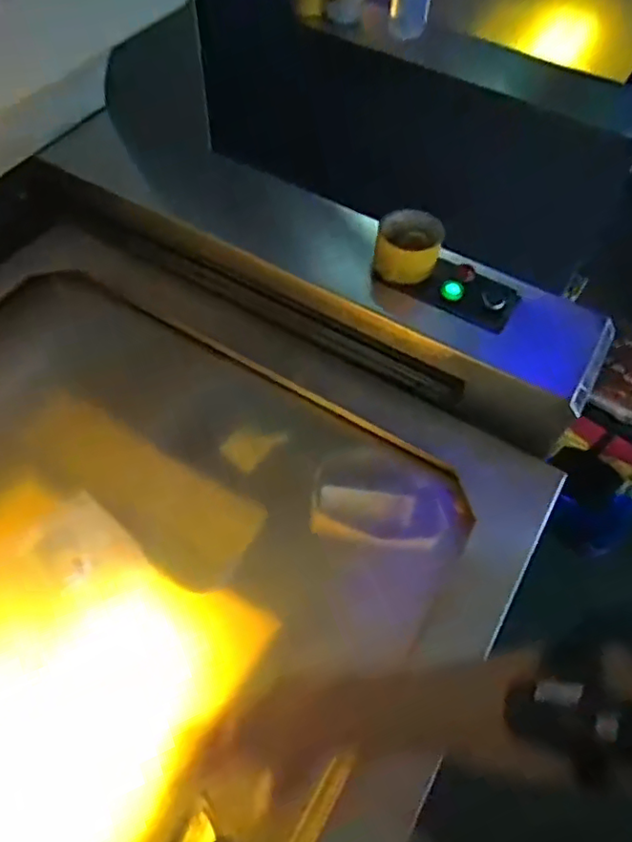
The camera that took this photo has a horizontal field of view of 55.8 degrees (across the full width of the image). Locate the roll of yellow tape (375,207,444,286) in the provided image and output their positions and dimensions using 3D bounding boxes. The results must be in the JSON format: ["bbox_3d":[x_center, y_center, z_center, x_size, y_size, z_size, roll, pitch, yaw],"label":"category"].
[{"bbox_3d":[0.123,-0.233,0.794,0.083,0.051,0.087,1,58,-2],"label":"roll of yellow tape"}]

